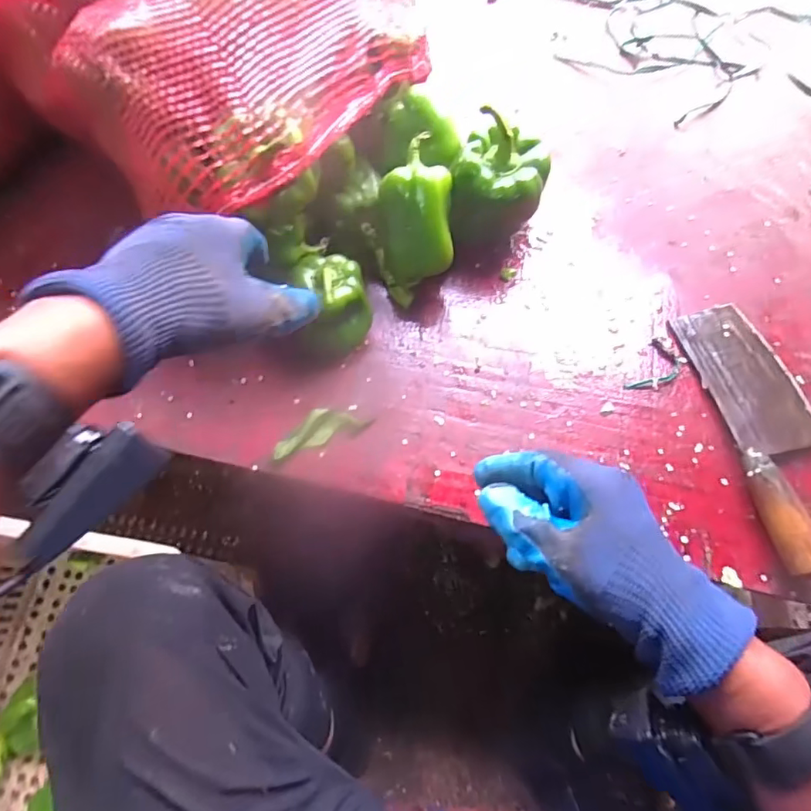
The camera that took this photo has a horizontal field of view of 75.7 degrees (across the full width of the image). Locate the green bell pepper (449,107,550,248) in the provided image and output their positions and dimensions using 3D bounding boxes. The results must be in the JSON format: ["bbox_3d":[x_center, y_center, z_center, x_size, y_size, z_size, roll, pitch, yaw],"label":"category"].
[{"bbox_3d":[0.090,-0.206,0.503,0.080,0.115,0.078,-1,69,2],"label":"green bell pepper"}]

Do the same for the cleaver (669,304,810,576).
[{"bbox_3d":[0.321,0.013,0.452,0.084,0.032,0.241,-10,69,-1],"label":"cleaver"}]

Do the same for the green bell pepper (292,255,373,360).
[{"bbox_3d":[-0.068,-0.095,0.481,0.066,0.082,0.070,-4,69,1],"label":"green bell pepper"}]

